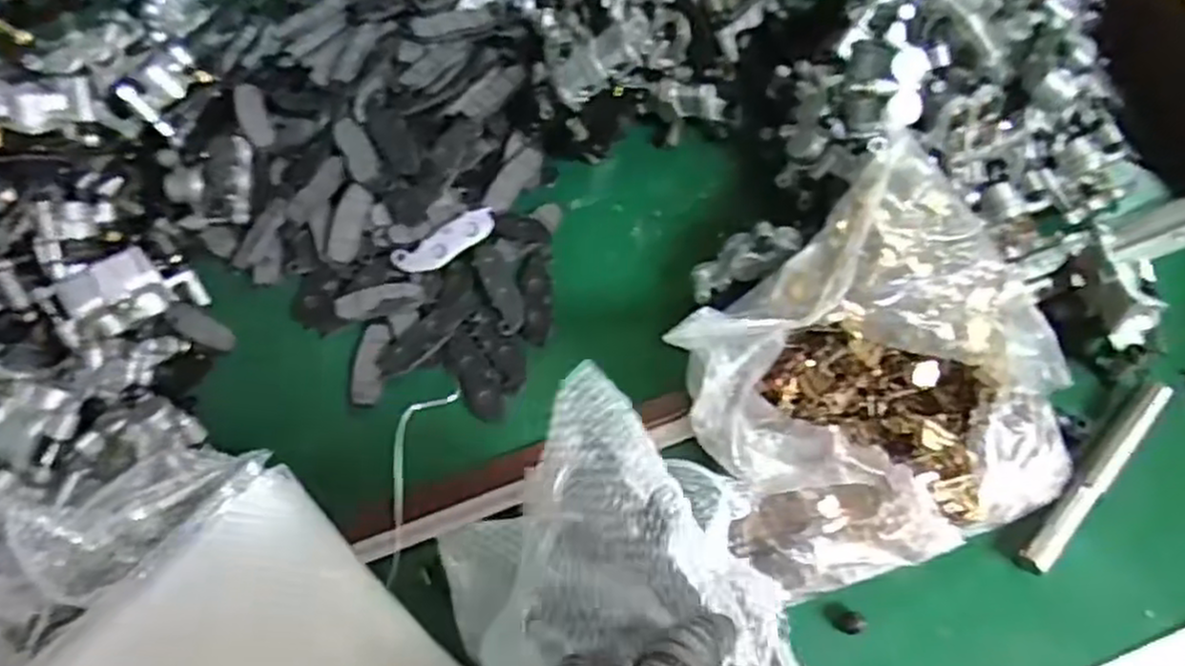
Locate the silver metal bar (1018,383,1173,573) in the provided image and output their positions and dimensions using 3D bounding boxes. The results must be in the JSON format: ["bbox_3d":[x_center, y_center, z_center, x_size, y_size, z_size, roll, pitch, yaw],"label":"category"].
[{"bbox_3d":[0.374,0.100,0.564,0.020,0.011,0.188,41,69,20],"label":"silver metal bar"}]

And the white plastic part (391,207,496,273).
[{"bbox_3d":[-0.128,-0.080,0.680,0.097,0.009,0.031,-29,83,-15],"label":"white plastic part"}]

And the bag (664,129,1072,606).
[{"bbox_3d":[0.182,0.024,0.547,0.239,0.110,0.265,-17,63,-8],"label":"bag"}]

